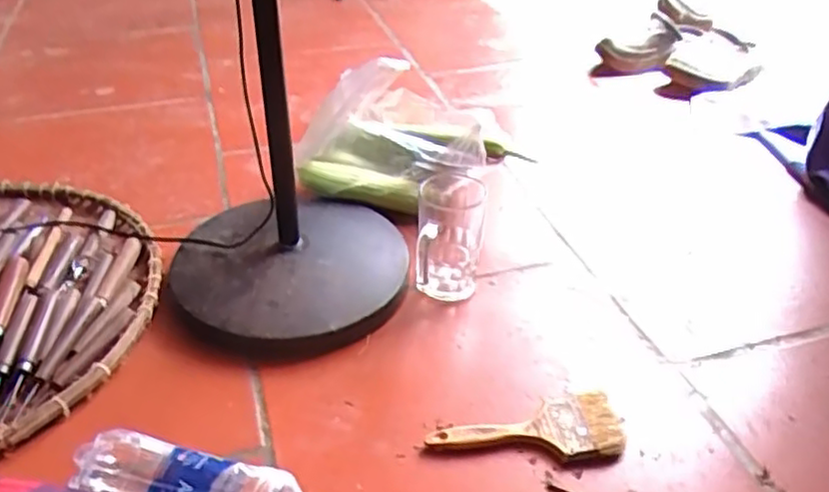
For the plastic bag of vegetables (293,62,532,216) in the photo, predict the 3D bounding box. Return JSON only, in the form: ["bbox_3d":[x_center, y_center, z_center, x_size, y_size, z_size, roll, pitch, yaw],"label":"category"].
[{"bbox_3d":[-0.013,-0.161,0.926,0.255,0.180,0.136,3,36,5],"label":"plastic bag of vegetables"}]

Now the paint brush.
[{"bbox_3d":[0.101,0.169,0.645,0.174,0.019,0.066,-3,35,-6],"label":"paint brush"}]

